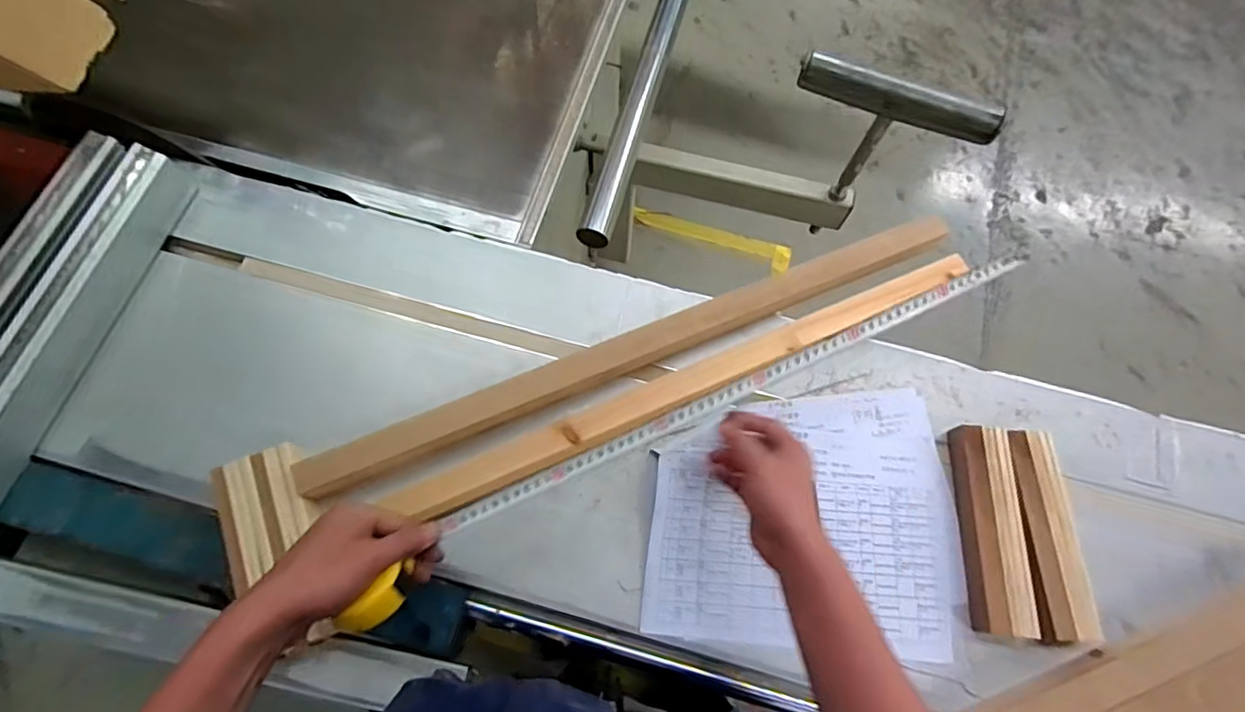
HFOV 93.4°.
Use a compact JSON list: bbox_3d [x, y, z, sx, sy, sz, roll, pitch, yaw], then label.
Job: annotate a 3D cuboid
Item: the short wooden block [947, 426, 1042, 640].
[{"bbox_3d":[0.369,0.170,0.588,0.051,0.030,0.196,4,69,1],"label":"short wooden block"}]

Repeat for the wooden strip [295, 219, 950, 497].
[{"bbox_3d":[0.029,-0.009,0.631,0.731,0.029,0.040,-21,71,-8],"label":"wooden strip"}]

